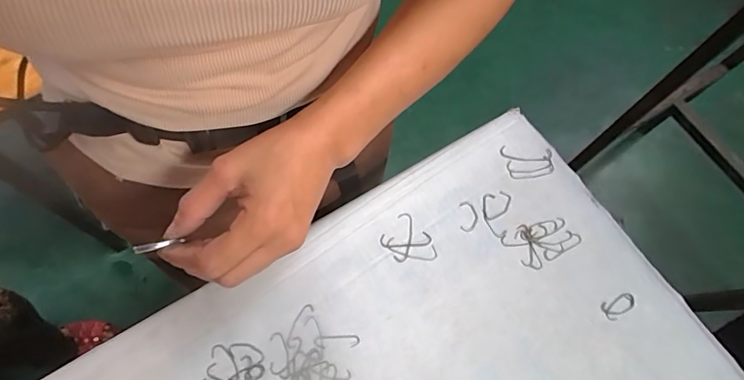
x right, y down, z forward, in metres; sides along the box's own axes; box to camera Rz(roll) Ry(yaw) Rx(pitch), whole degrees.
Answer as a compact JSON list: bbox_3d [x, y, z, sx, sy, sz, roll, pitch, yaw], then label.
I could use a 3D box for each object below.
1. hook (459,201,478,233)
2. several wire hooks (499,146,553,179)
[{"bbox_3d":[0.099,0.027,0.453,0.019,0.004,0.031,2,68,-2],"label":"hook"},{"bbox_3d":[0.167,-0.030,0.476,0.053,0.006,0.036,-1,68,-3],"label":"several wire hooks"}]

